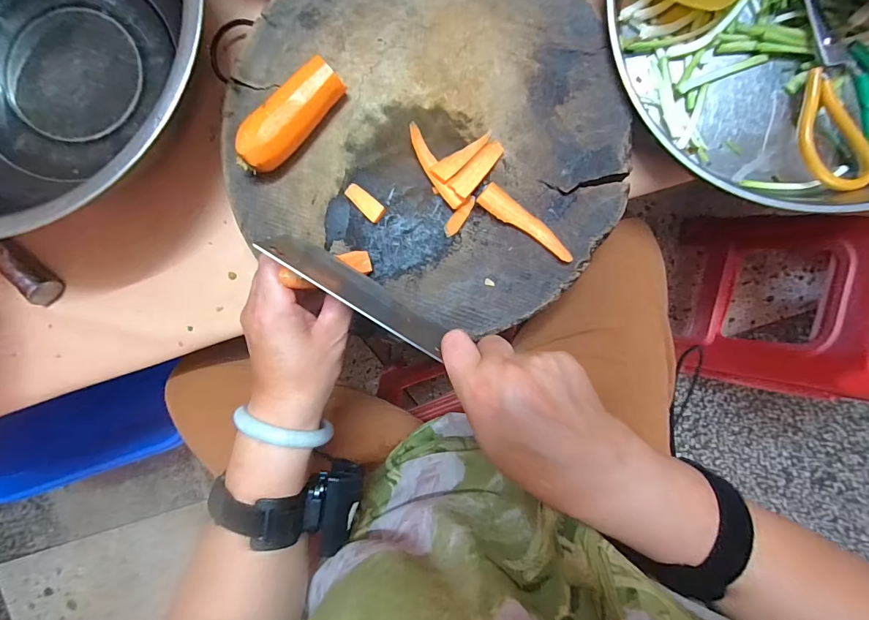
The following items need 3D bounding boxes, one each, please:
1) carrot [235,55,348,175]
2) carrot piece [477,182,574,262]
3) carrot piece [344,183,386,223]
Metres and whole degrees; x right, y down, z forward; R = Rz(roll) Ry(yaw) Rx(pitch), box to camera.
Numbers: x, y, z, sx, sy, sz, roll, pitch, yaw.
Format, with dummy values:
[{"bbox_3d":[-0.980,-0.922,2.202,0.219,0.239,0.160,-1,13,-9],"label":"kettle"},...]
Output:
[{"bbox_3d":[-0.124,-0.163,0.351,0.109,0.040,0.033,-44,89,5],"label":"carrot"},{"bbox_3d":[0.081,-0.074,0.357,0.095,0.009,0.022,39,95,1],"label":"carrot piece"},{"bbox_3d":[-0.063,-0.097,0.367,0.040,0.008,0.018,41,95,1],"label":"carrot piece"}]

